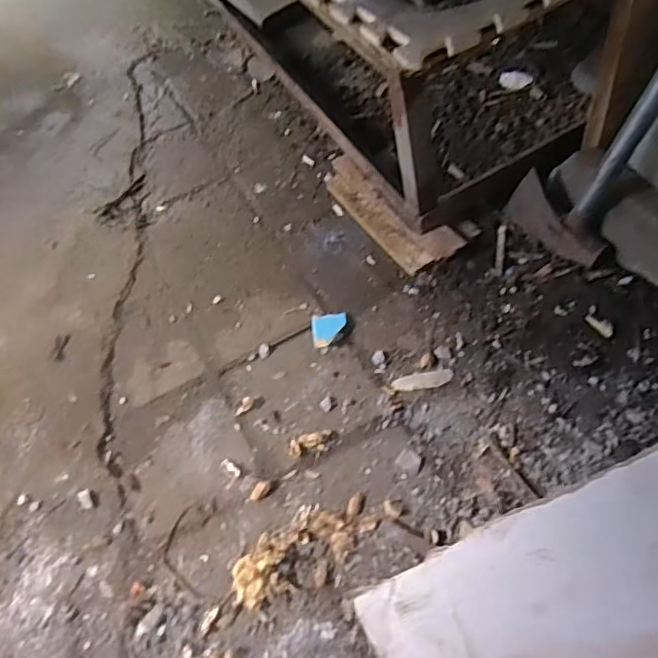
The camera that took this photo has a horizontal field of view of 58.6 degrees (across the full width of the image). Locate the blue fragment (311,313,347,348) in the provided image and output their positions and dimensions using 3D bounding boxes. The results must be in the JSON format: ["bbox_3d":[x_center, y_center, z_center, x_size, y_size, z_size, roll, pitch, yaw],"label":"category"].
[{"bbox_3d":[0.001,0.002,0.903,0.054,0.004,0.058,-6,54,1],"label":"blue fragment"}]

